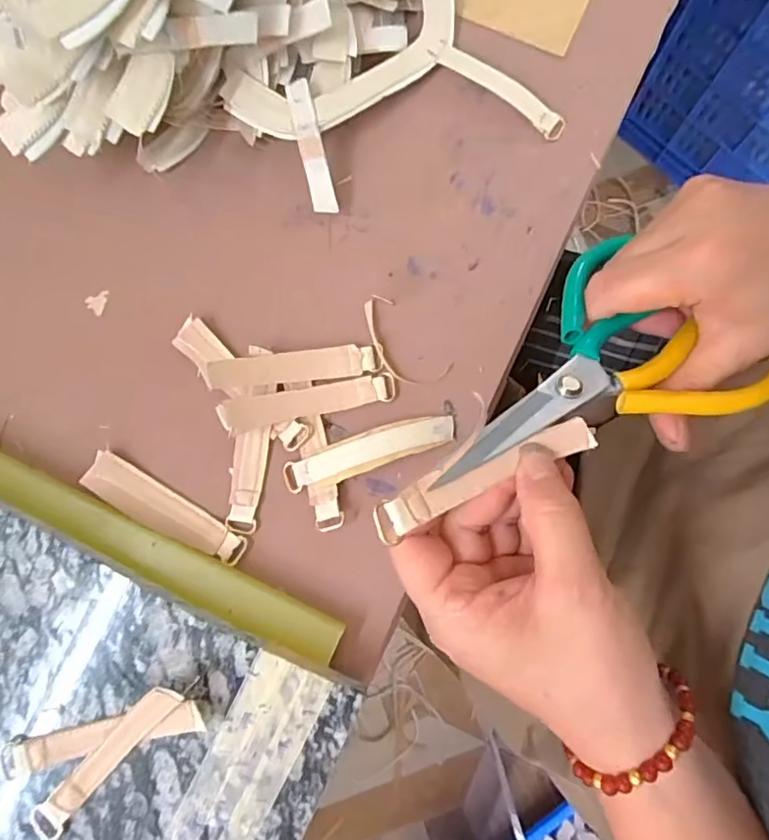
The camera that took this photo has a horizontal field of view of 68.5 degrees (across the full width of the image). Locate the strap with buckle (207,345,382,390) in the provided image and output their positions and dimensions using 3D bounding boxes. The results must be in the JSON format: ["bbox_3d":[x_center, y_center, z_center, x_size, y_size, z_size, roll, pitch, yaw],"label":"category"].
[{"bbox_3d":[-0.048,-0.031,0.311,0.091,0.020,0.017,-9,79,-3],"label":"strap with buckle"}]

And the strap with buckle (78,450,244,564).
[{"bbox_3d":[-0.121,0.050,0.310,0.095,0.008,0.022,29,83,6],"label":"strap with buckle"}]

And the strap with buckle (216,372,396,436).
[{"bbox_3d":[-0.040,-0.012,0.309,0.093,0.019,0.018,-15,81,0],"label":"strap with buckle"}]

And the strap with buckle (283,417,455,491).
[{"bbox_3d":[-0.009,0.017,0.311,0.096,0.011,0.021,-20,81,-1],"label":"strap with buckle"}]

